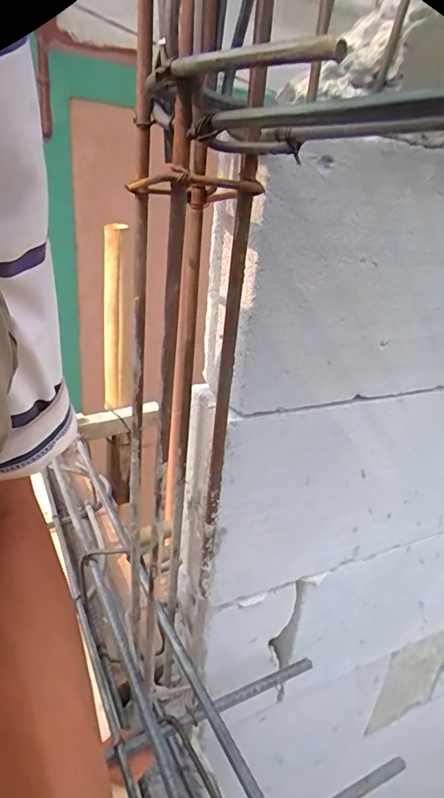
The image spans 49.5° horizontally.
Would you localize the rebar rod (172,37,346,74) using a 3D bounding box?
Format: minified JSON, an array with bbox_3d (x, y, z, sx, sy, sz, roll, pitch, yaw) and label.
[{"bbox_3d":[0.010,-0.136,0.192,0.007,0.008,0.093,-16,32,-39],"label":"rebar rod"}]

